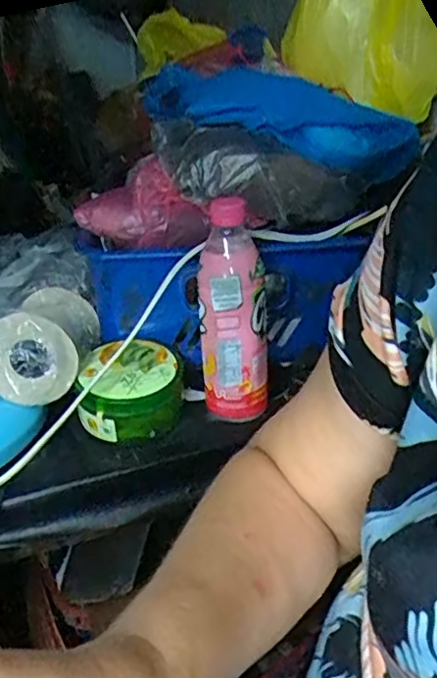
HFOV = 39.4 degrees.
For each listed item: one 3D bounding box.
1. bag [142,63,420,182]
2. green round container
[{"bbox_3d":[0.064,-0.240,0.647,0.286,0.063,0.137,21,32,15],"label":"bag"},{"bbox_3d":[-0.084,0.054,0.598,0.096,0.076,0.091,-1,26,0],"label":"green round container"}]

